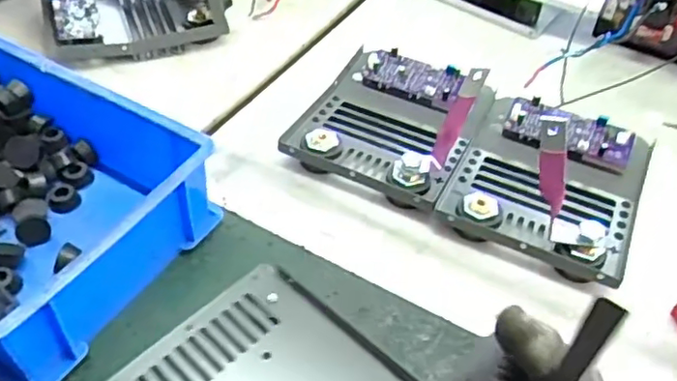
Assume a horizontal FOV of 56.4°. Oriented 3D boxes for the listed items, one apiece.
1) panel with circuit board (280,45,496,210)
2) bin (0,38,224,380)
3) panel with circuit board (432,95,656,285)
[{"bbox_3d":[0.054,-0.096,0.574,0.154,0.094,0.179,22,49,17],"label":"panel with circuit board"},{"bbox_3d":[-0.267,-0.007,0.478,0.297,0.092,0.197,25,50,19],"label":"bin"},{"bbox_3d":[0.185,-0.029,0.537,0.153,0.116,0.184,21,49,16],"label":"panel with circuit board"}]

